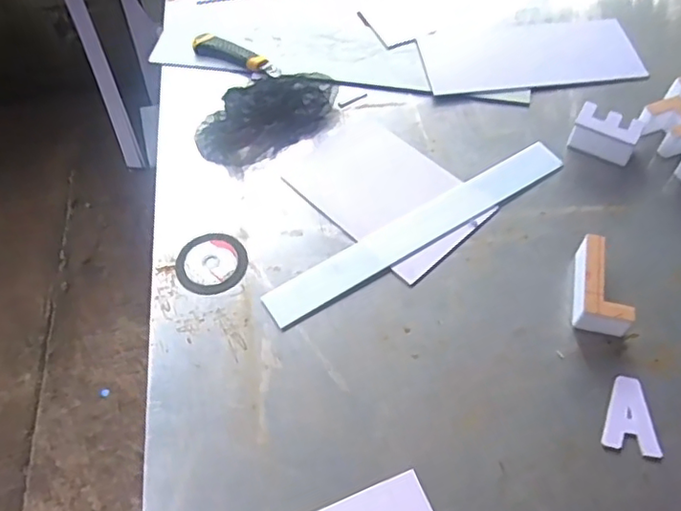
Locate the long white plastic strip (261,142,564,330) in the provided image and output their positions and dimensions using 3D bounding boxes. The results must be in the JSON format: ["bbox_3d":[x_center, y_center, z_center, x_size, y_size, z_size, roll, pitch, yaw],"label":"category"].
[{"bbox_3d":[0.103,-0.037,0.772,0.439,0.009,0.055,-29,56,-14],"label":"long white plastic strip"}]

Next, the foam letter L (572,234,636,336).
[{"bbox_3d":[0.298,0.034,0.685,0.056,0.042,0.110,8,58,8],"label":"foam letter L"}]

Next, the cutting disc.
[{"bbox_3d":[-0.161,0.009,0.753,0.085,0.004,0.085,-1,58,2],"label":"cutting disc"}]

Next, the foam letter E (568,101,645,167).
[{"bbox_3d":[0.362,-0.165,0.821,0.086,0.043,0.052,28,62,19],"label":"foam letter E"}]

